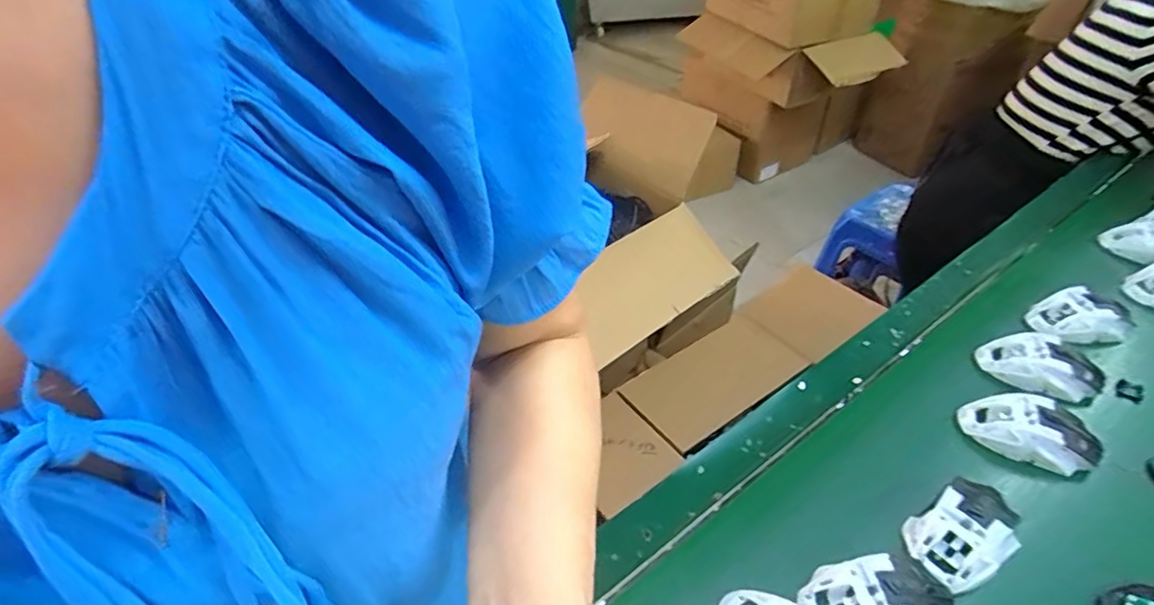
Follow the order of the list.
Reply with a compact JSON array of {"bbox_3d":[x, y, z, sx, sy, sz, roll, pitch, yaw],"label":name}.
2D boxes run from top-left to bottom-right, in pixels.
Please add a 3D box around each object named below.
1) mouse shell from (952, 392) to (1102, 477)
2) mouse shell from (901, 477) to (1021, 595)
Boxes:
[{"bbox_3d":[0.443,0.124,0.560,0.116,0.035,0.066,15,44,19],"label":"mouse shell"},{"bbox_3d":[0.332,0.193,0.491,0.109,0.033,0.066,-23,45,-22],"label":"mouse shell"}]

